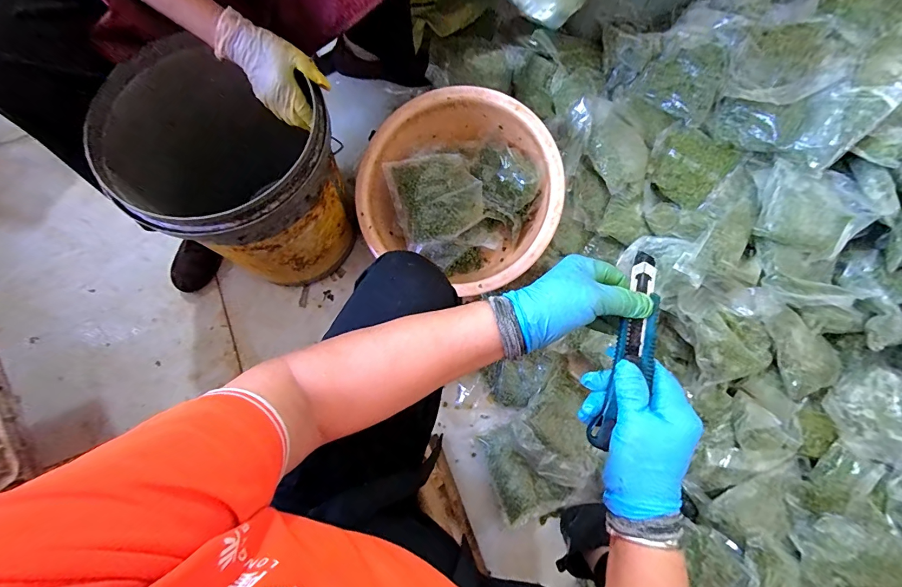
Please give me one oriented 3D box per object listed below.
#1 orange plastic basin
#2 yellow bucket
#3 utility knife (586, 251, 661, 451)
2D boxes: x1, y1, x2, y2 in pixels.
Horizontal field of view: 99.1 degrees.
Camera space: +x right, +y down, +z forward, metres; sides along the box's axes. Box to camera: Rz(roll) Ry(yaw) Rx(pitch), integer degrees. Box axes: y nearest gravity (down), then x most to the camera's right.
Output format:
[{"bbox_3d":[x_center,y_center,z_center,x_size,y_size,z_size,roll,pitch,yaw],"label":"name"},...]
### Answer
[{"bbox_3d":[0.021,-0.199,0.761,0.357,0.164,0.322,36,81,8],"label":"orange plastic basin"},{"bbox_3d":[-0.334,-0.189,0.680,0.290,0.349,0.289,0,78,1],"label":"yellow bucket"},{"bbox_3d":[0.160,0.052,0.337,0.035,0.017,0.174,14,87,4],"label":"utility knife"}]

